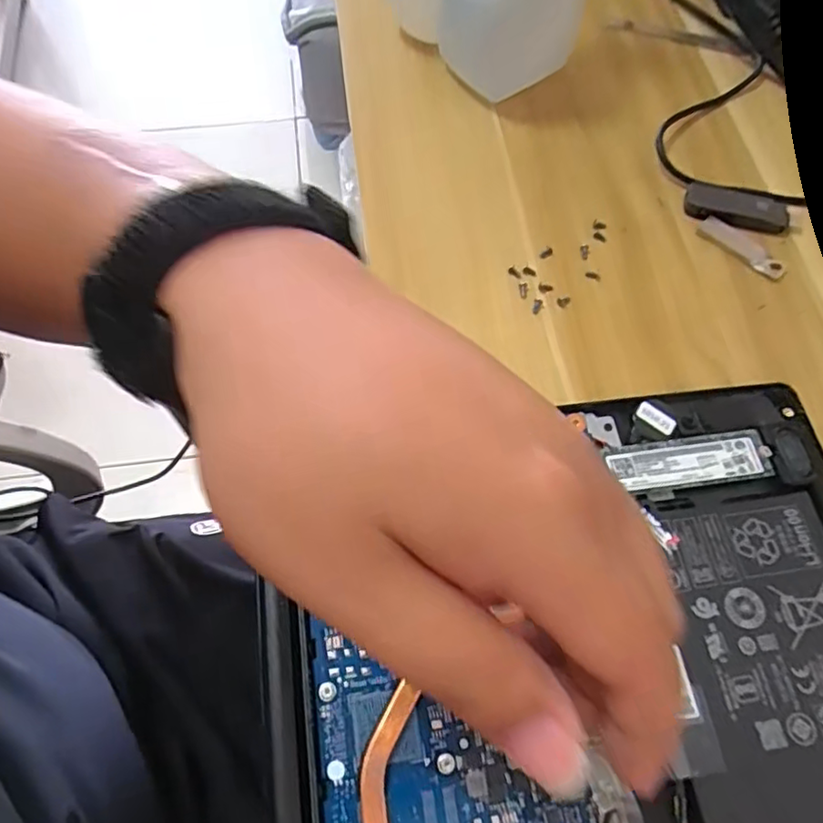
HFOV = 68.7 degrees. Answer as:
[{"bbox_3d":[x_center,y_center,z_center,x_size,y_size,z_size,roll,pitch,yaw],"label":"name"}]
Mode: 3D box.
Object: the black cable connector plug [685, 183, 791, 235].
[{"bbox_3d":[0.175,-0.108,0.324,0.053,0.010,0.021,16,65,7],"label":"black cable connector plug"}]

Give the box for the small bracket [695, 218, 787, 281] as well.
[{"bbox_3d":[0.174,-0.086,0.317,0.048,0.004,0.015,42,71,17],"label":"small bracket"}]

